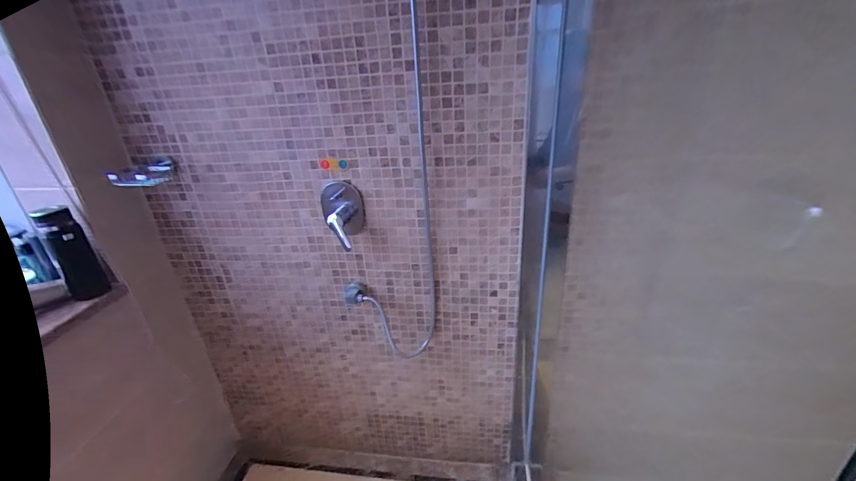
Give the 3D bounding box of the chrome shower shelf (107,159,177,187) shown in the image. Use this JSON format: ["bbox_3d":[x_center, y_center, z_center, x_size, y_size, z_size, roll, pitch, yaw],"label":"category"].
[{"bbox_3d":[-0.670,-0.156,0.871,0.084,0.050,0.143,-5,27,-4],"label":"chrome shower shelf"}]

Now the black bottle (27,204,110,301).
[{"bbox_3d":[-0.800,0.038,0.822,0.044,0.203,0.075,17,34,34],"label":"black bottle"}]

